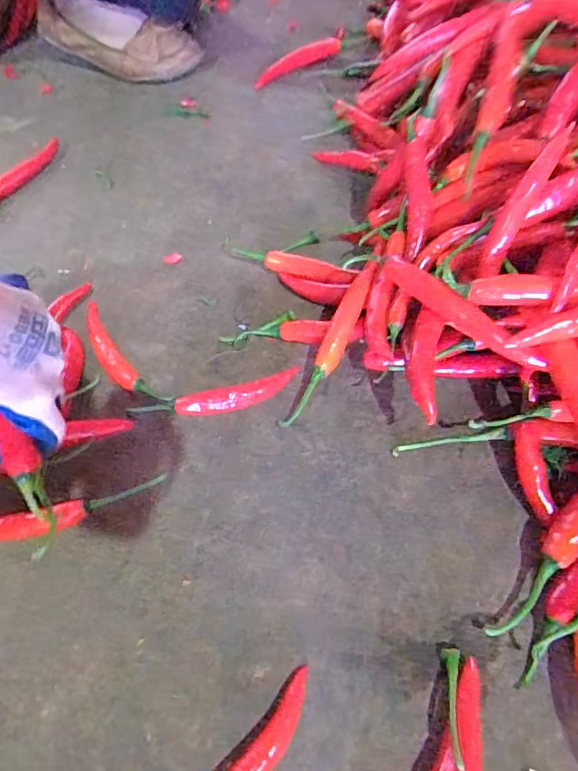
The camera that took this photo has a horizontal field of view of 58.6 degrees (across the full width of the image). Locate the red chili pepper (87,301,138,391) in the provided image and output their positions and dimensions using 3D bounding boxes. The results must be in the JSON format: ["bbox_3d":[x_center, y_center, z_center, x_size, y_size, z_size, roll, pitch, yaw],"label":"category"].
[{"bbox_3d":[-0.160,-0.034,0.452,0.019,0.014,0.110,-30,62,-14],"label":"red chili pepper"}]

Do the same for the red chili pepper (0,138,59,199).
[{"bbox_3d":[-0.319,-0.226,0.578,0.023,0.021,0.169,29,65,20],"label":"red chili pepper"}]

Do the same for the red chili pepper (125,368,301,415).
[{"bbox_3d":[-0.059,0.011,0.418,0.134,0.015,0.023,-13,59,-4],"label":"red chili pepper"}]

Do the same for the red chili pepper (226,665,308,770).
[{"bbox_3d":[-0.028,0.224,0.292,0.020,0.013,0.130,35,67,22],"label":"red chili pepper"}]

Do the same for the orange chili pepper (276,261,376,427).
[{"bbox_3d":[0.035,-0.032,0.418,0.018,0.018,0.149,24,79,17],"label":"orange chili pepper"}]

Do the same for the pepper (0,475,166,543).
[{"bbox_3d":[-0.168,0.093,0.378,0.149,0.011,0.028,-11,59,-2],"label":"pepper"}]

